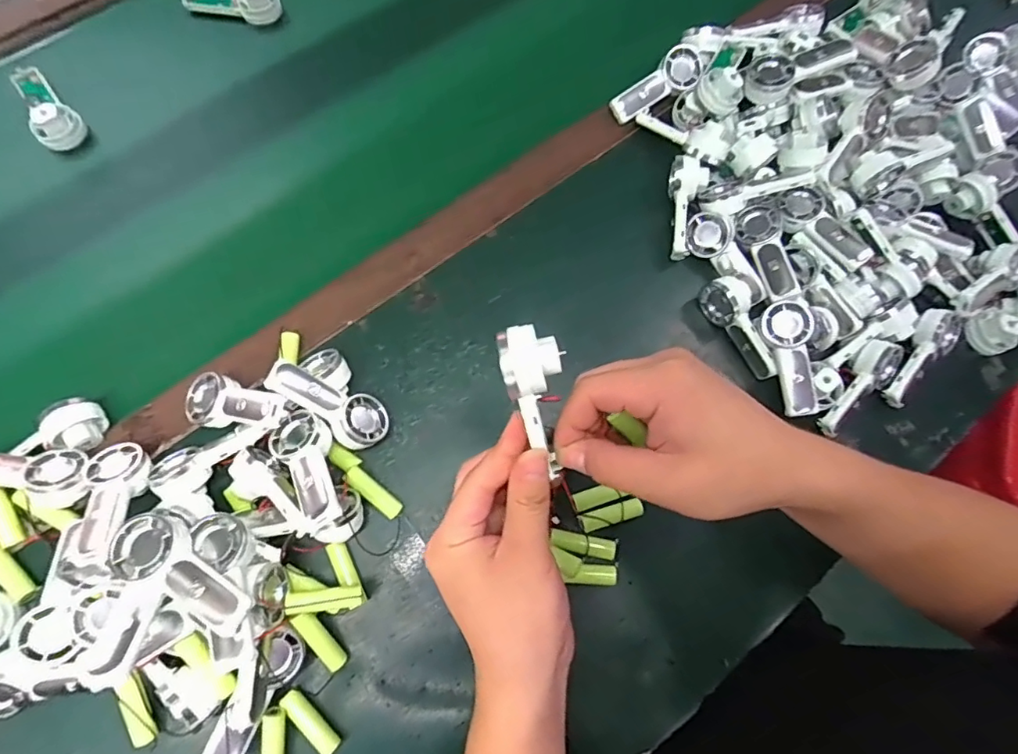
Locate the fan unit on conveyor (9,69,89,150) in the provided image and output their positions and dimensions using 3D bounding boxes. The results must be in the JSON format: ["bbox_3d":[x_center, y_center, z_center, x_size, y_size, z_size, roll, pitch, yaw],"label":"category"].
[{"bbox_3d":[-0.434,-0.253,0.504,0.039,0.024,0.100,-43,80,-14],"label":"fan unit on conveyor"}]

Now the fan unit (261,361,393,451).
[{"bbox_3d":[-0.133,0.021,0.409,0.094,0.023,0.041,35,73,-25],"label":"fan unit"}]

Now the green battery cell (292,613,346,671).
[{"bbox_3d":[-0.135,0.187,0.392,0.014,0.014,0.051,-36,101,-11],"label":"green battery cell"}]

